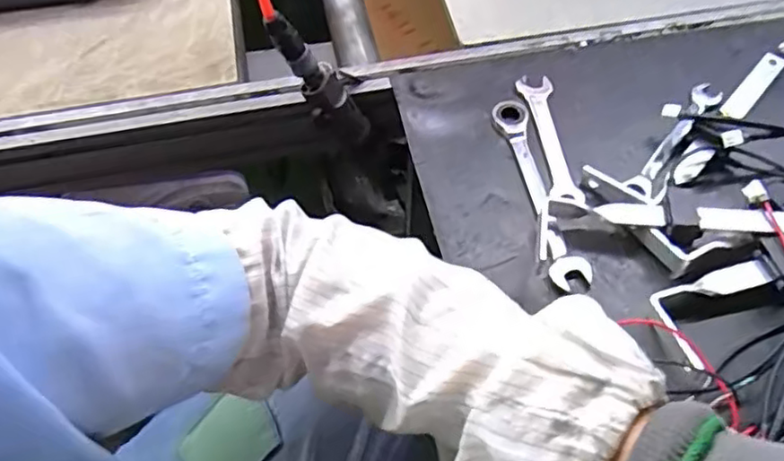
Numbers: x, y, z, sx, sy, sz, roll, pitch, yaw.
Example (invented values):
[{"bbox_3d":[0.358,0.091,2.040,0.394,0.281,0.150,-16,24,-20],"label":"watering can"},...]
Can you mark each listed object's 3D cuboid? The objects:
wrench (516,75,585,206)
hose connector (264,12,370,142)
[{"bbox_3d":[0.146,-0.088,0.598,0.031,0.005,0.149,-6,57,-1],"label":"wrench"},{"bbox_3d":[-0.068,-0.137,0.608,0.032,0.167,0.033,-19,55,16],"label":"hose connector"}]

